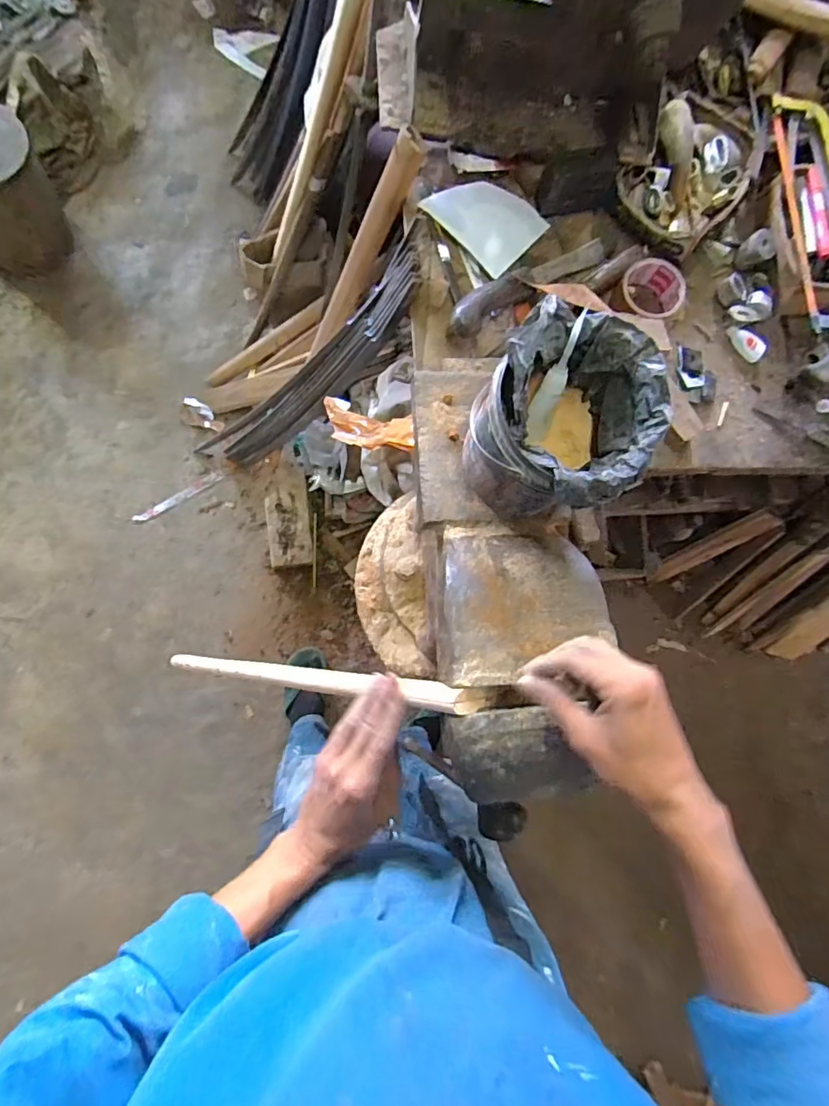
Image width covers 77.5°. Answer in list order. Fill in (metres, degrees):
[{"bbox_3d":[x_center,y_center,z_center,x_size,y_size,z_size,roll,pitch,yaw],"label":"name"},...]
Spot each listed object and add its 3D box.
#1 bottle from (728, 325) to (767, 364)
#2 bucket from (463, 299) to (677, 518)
[{"bbox_3d":[0.486,-0.303,0.749,0.070,0.023,0.034,34,80,-6],"label":"bottle"},{"bbox_3d":[0.116,-0.105,0.429,0.135,0.130,0.140,21,82,-8],"label":"bucket"}]

